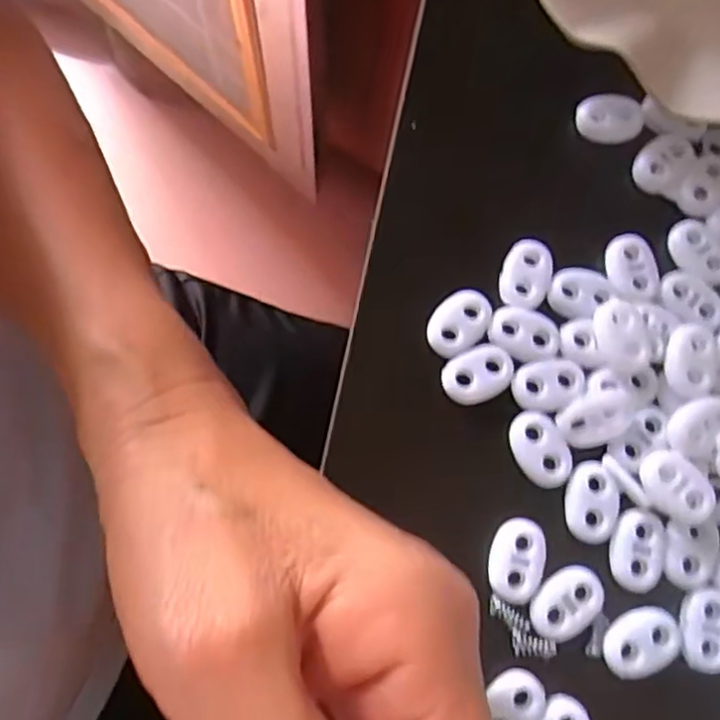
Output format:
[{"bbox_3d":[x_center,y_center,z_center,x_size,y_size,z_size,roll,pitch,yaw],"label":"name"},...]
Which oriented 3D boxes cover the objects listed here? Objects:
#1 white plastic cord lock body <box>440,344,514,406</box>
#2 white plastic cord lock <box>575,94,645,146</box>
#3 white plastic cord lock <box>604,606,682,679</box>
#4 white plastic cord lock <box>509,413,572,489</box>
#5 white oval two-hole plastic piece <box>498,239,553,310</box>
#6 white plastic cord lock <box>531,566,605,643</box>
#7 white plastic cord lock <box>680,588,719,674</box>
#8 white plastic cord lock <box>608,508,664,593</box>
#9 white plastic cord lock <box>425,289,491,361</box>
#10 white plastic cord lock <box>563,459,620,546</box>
[{"bbox_3d":[0.037,0.004,0.206,0.023,0.004,0.016,-27,79,-7],"label":"white plastic cord lock body"},{"bbox_3d":[0.086,-0.083,0.231,0.022,0.009,0.015,-2,77,-2],"label":"white plastic cord lock"},{"bbox_3d":[0.081,0.081,0.191,0.023,0.004,0.016,-25,79,-7],"label":"white plastic cord lock"},{"bbox_3d":[0.055,0.027,0.203,0.015,0.004,0.023,-30,79,-7],"label":"white plastic cord lock"},{"bbox_3d":[0.054,-0.027,0.216,0.016,0.005,0.022,16,77,3],"label":"white oval two-hole plastic piece"},{"bbox_3d":[0.060,0.070,0.193,0.023,0.004,0.015,-33,80,-8],"label":"white plastic cord lock"},{"bbox_3d":[0.101,0.078,0.194,0.016,0.004,0.023,7,77,1],"label":"white plastic cord lock"},{"bbox_3d":[0.082,0.056,0.198,0.015,0.004,0.023,9,77,1],"label":"white plastic cord lock"},{"bbox_3d":[0.031,-0.012,0.209,0.023,0.004,0.016,-43,81,-10],"label":"white plastic cord lock"},{"bbox_3d":[0.070,0.042,0.199,0.015,0.004,0.023,5,77,0],"label":"white plastic cord lock"}]

